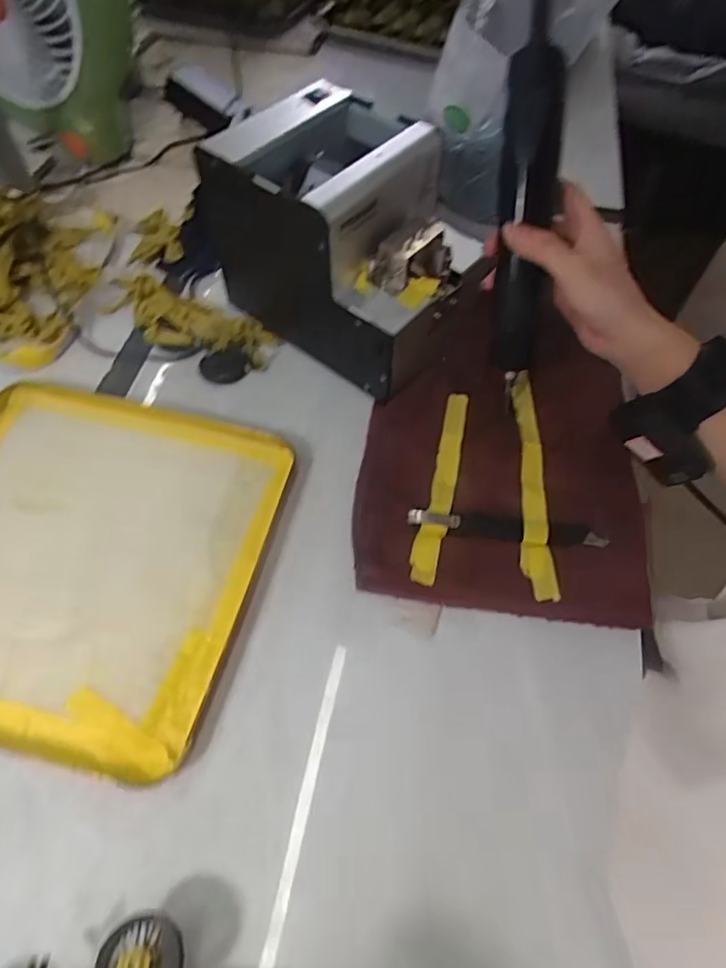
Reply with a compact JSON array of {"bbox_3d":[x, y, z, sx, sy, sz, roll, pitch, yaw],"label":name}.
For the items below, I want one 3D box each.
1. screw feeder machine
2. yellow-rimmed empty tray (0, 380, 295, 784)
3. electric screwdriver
[{"bbox_3d":[-0.014,-0.188,0.456,0.185,0.152,0.124,36,63,18],"label":"screw feeder machine"},{"bbox_3d":[-0.197,0.043,0.389,0.247,0.016,0.240,13,58,4],"label":"yellow-rimmed empty tray"},{"bbox_3d":[0.115,-0.179,0.401,0.041,0.202,0.037,-6,28,-7],"label":"electric screwdriver"}]

